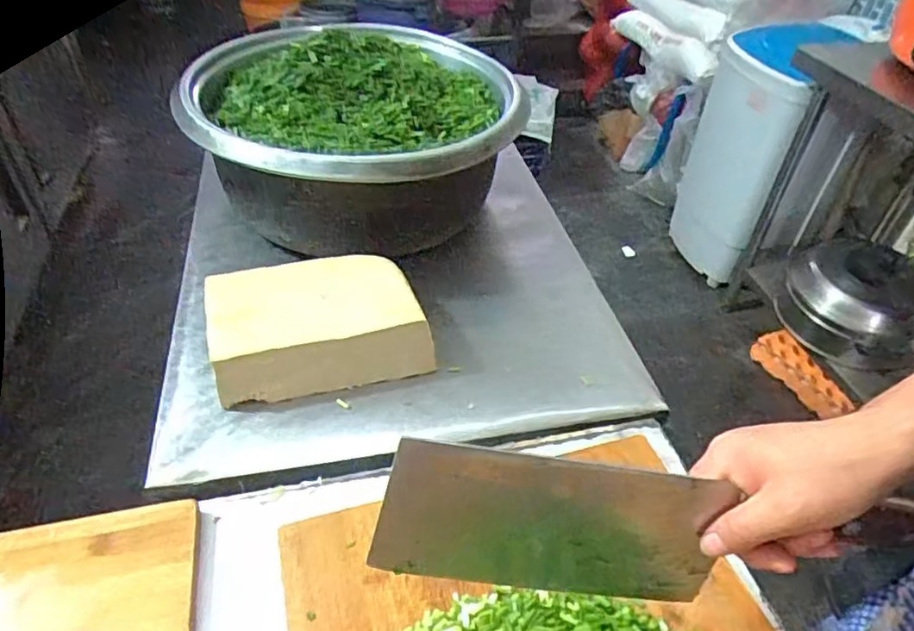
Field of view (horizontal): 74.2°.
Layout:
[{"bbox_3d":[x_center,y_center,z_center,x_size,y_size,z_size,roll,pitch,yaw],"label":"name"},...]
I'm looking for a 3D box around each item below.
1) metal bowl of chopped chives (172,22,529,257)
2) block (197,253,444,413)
[{"bbox_3d":[-0.131,-0.244,0.800,0.374,0.173,0.382,4,43,-4],"label":"metal bowl of chopped chives"},{"bbox_3d":[-0.143,0.008,0.628,0.213,0.071,0.130,-9,43,-14],"label":"block"}]

